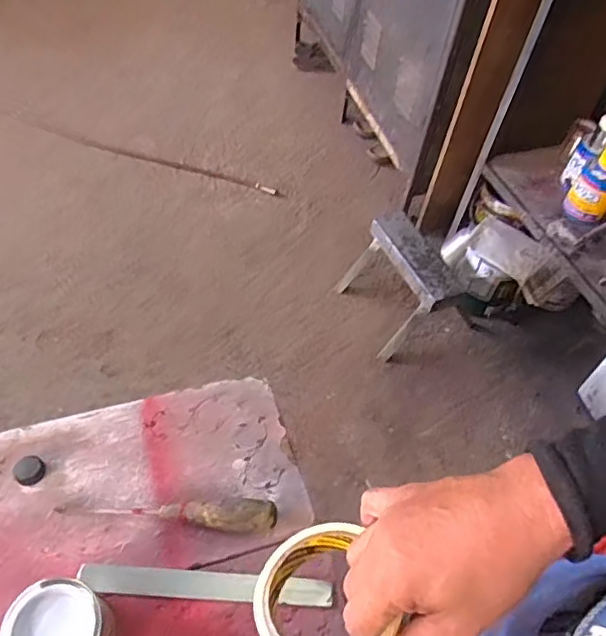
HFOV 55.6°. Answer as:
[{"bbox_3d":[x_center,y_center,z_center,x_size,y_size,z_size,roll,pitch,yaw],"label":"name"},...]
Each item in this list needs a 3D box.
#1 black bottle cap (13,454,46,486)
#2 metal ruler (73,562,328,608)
[{"bbox_3d":[-0.288,0.159,0.606,0.029,0.014,0.029,3,52,-4],"label":"black bottle cap"},{"bbox_3d":[-0.091,0.256,0.551,0.237,0.006,0.027,6,58,-3],"label":"metal ruler"}]

